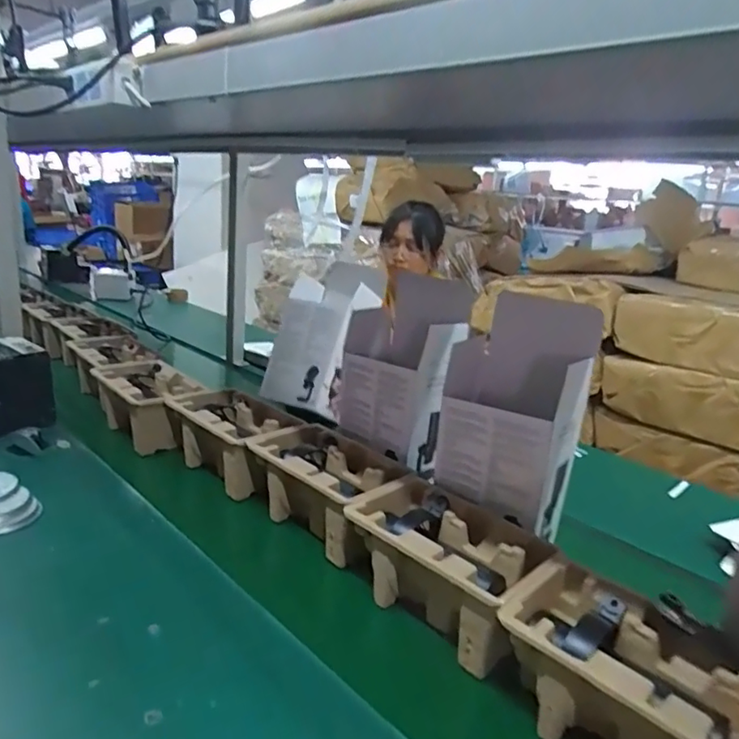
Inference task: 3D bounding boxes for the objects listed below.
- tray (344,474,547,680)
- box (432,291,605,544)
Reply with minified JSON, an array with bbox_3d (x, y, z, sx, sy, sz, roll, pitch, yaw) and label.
[{"bbox_3d":[0.084,0.235,0.665,0.134,0.101,0.228,-8,21,-42],"label":"tray"},{"bbox_3d":[0.191,0.048,0.751,0.161,0.257,0.105,17,19,34],"label":"box"}]

